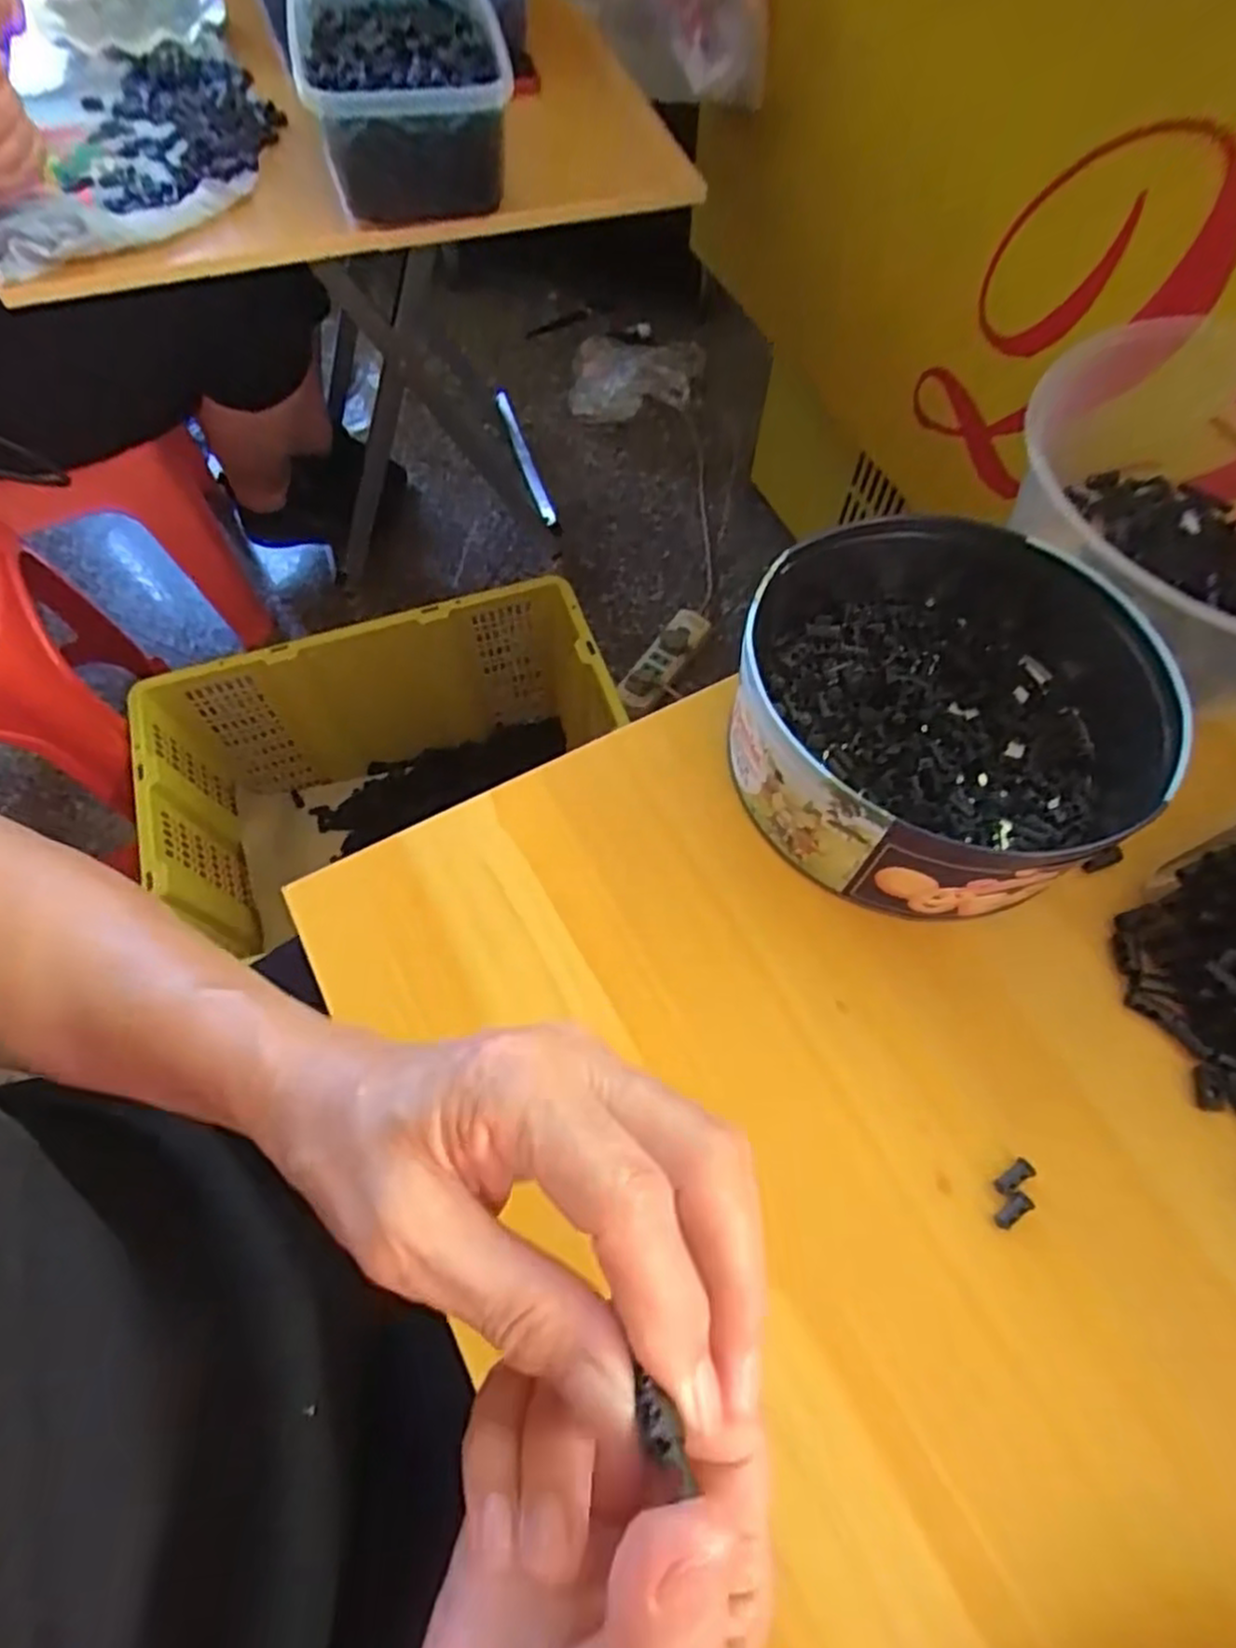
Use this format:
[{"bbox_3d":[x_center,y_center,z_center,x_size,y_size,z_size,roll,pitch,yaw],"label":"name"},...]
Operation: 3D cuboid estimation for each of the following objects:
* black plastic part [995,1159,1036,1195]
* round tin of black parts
[{"bbox_3d":[0.164,0.146,0.308,0.018,0.004,0.007,-34,70,-13],"label":"black plastic part"},{"bbox_3d":[0.164,-0.057,0.367,0.205,0.073,0.191,0,64,0],"label":"round tin of black parts"}]

